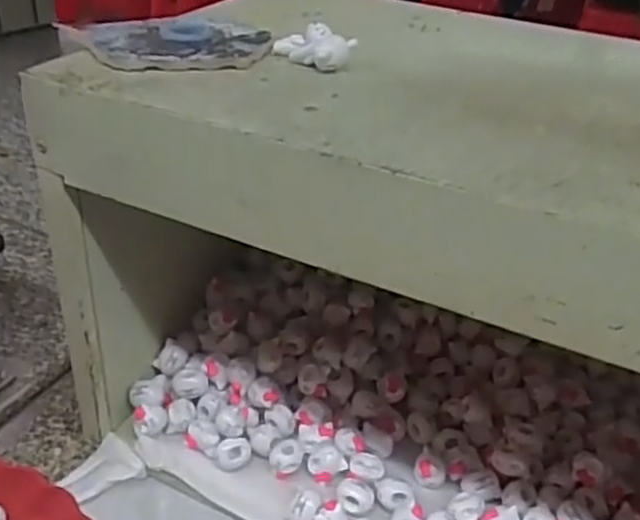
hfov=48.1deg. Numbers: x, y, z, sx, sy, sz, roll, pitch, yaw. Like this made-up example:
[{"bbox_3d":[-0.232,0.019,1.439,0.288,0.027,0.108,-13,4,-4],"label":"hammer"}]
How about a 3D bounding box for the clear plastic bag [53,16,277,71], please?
[{"bbox_3d":[-0.090,-0.127,0.417,0.121,0.011,0.070,1,32,-6],"label":"clear plastic bag"}]

